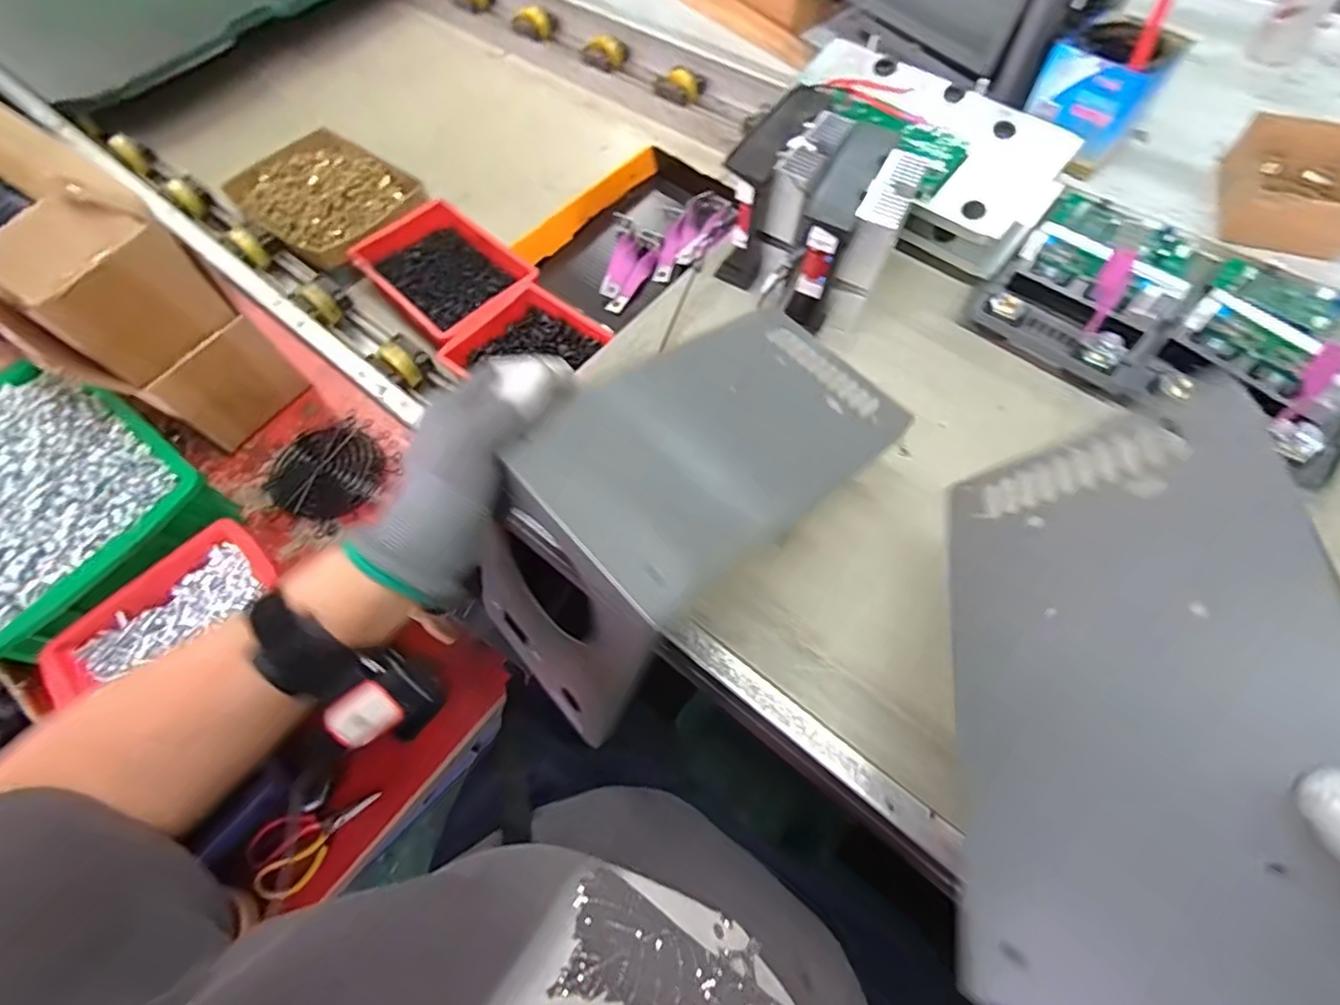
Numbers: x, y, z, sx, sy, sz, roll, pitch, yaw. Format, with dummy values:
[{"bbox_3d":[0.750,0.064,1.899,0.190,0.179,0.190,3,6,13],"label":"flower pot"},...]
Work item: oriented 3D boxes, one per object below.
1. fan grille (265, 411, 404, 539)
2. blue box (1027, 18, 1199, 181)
[{"bbox_3d":[-0.298,-0.031,0.521,0.099,0.013,0.101,31,69,17],"label":"fan grille"},{"bbox_3d":[0.447,-0.429,0.620,0.103,0.092,0.111,40,72,20],"label":"blue box"}]

